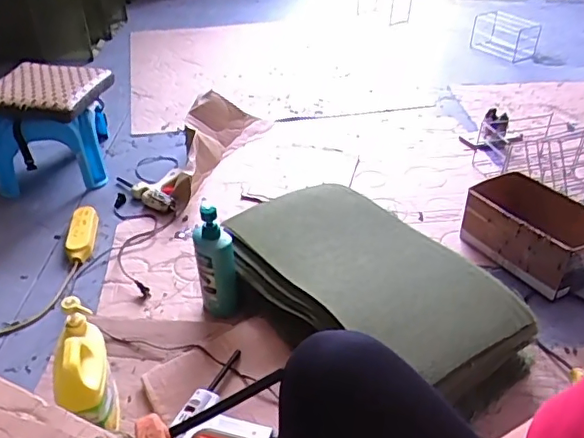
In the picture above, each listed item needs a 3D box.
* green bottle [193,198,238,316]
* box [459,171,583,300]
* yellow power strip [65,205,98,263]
[{"bbox_3d":[-0.150,0.092,1.107,0.075,0.246,0.064,-8,37,-10],"label":"green bottle"},{"bbox_3d":[0.550,0.034,1.281,0.175,0.156,0.303,-30,45,-34],"label":"box"},{"bbox_3d":[-0.521,0.030,1.379,0.066,0.042,0.203,-6,36,-9],"label":"yellow power strip"}]

